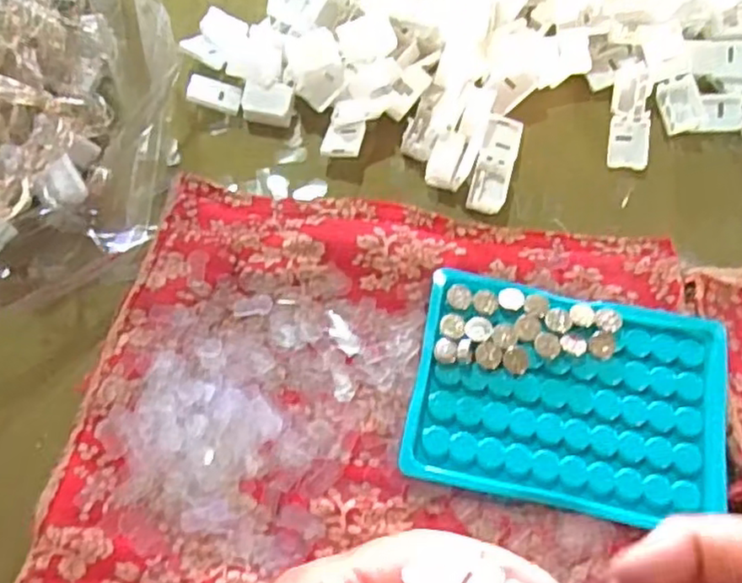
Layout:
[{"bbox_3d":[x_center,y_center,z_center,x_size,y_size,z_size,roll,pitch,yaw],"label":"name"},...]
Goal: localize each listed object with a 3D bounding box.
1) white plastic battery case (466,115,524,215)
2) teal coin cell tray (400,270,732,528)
[{"bbox_3d":[0.064,-0.067,0.336,0.019,0.007,0.056,15,69,4],"label":"white plastic battery case"},{"bbox_3d":[0.086,0.045,0.283,0.131,0.008,0.093,11,69,3],"label":"teal coin cell tray"}]

